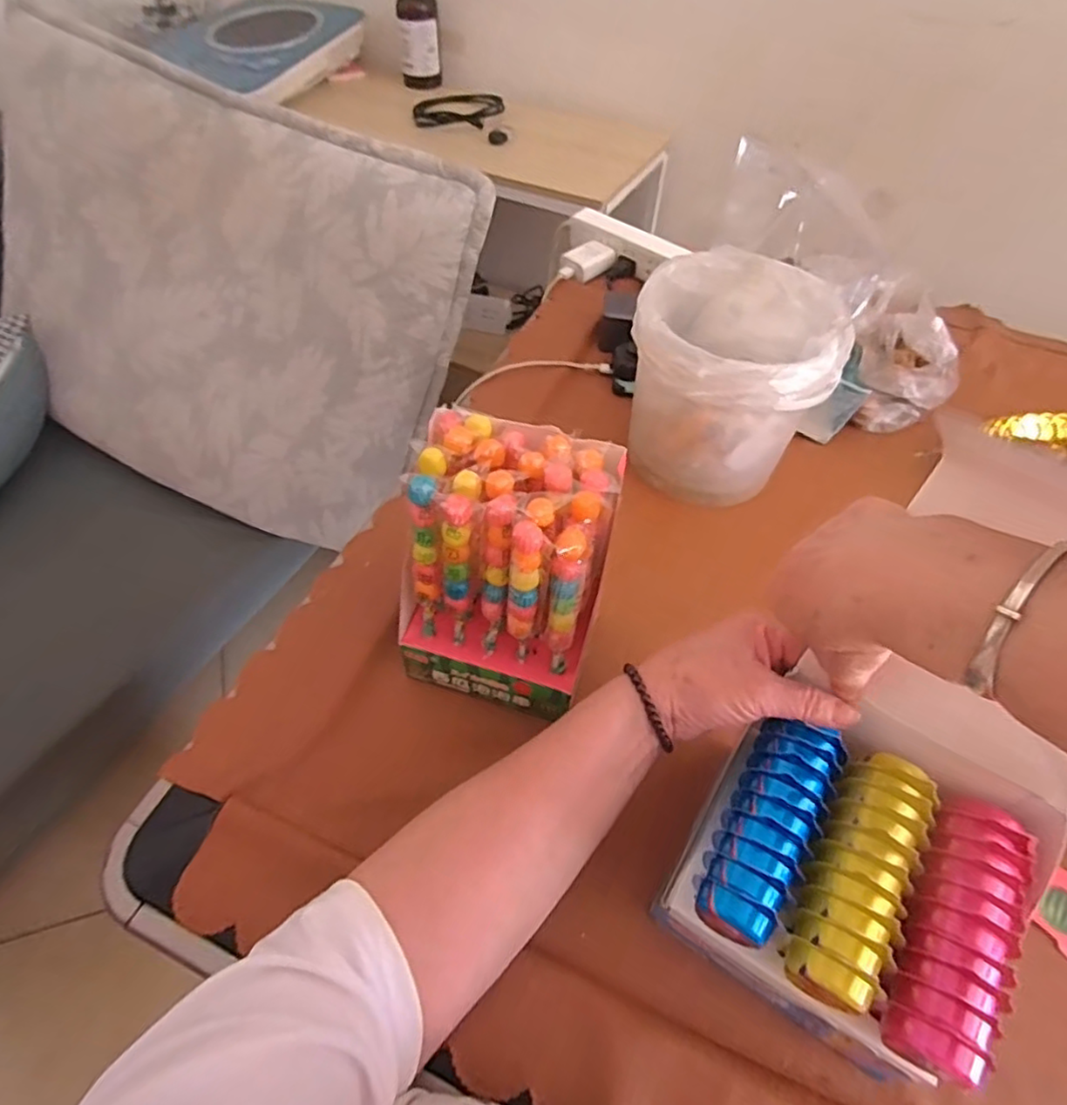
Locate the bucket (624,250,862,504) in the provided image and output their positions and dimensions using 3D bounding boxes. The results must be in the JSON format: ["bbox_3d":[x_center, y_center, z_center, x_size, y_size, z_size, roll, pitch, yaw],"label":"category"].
[{"bbox_3d":[0.173,-0.156,0.599,0.163,0.166,0.179,1,52,-2],"label":"bucket"}]

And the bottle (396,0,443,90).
[{"bbox_3d":[-0.206,-0.935,1.182,0.073,0.141,0.086,-4,53,-6],"label":"bottle"}]

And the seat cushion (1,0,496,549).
[{"bbox_3d":[-0.522,-0.395,1.008,0.806,0.598,0.102,25,16,7],"label":"seat cushion"}]

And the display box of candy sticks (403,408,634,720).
[{"bbox_3d":[-0.018,0.017,0.448,0.123,0.189,0.108,17,53,10],"label":"display box of candy sticks"}]

